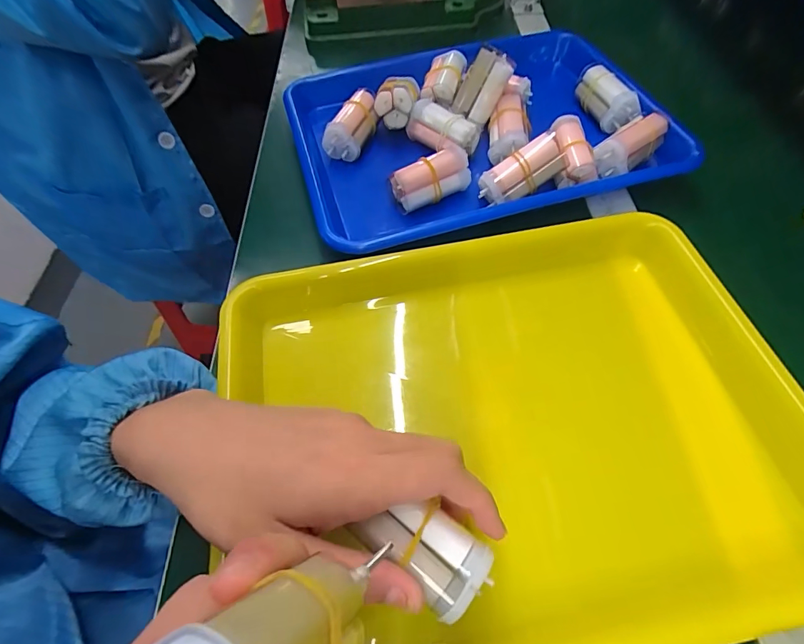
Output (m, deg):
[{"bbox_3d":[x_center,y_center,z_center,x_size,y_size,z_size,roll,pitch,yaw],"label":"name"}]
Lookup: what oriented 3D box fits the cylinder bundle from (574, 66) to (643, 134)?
[{"bbox_3d":[0.194,-0.213,0.403,0.027,0.030,0.067,-15,59,-9],"label":"cylinder bundle"}]

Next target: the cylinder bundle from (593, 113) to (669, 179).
[{"bbox_3d":[0.196,-0.151,0.362,0.065,0.030,0.031,-34,63,-5],"label":"cylinder bundle"}]

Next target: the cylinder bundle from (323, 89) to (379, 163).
[{"bbox_3d":[-0.045,-0.183,0.395,0.034,0.036,0.062,17,60,11],"label":"cylinder bundle"}]

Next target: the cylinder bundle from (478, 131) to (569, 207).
[{"bbox_3d":[0.097,-0.119,0.338,0.068,0.025,0.025,-28,60,6],"label":"cylinder bundle"}]

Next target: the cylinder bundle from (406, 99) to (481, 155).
[{"bbox_3d":[0.038,-0.174,0.382,0.066,0.031,0.029,33,64,20],"label":"cylinder bundle"}]

